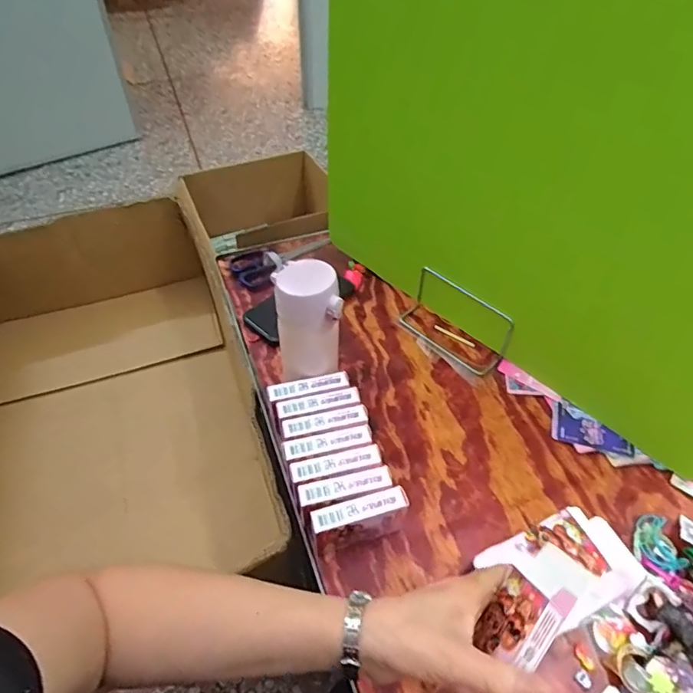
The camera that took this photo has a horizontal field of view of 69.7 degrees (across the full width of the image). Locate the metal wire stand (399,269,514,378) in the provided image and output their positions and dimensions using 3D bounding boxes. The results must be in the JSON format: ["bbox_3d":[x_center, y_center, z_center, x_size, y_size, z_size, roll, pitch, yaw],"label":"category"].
[{"bbox_3d":[0.146,-0.038,0.679,0.062,0.079,0.154,-35,58,-29],"label":"metal wire stand"}]

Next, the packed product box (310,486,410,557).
[{"bbox_3d":[0.014,0.177,0.499,0.095,0.066,0.024,-14,50,-14],"label":"packed product box"}]

